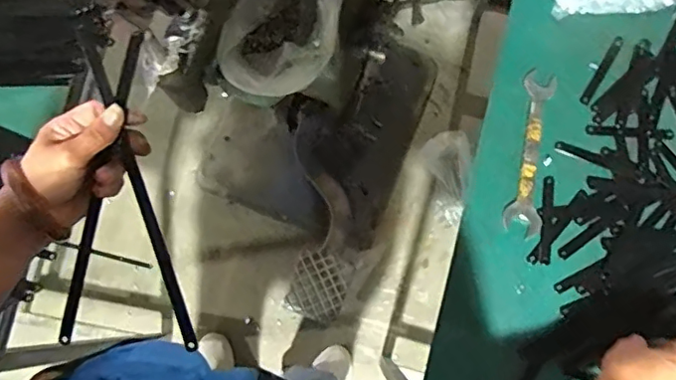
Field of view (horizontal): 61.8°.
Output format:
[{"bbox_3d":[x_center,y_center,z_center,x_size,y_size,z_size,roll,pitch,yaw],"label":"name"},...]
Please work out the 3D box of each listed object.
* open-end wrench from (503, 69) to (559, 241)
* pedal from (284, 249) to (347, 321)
[{"bbox_3d":[0.224,-0.044,0.654,0.040,0.004,0.194,10,78,3],"label":"open-end wrench"},{"bbox_3d":[-0.043,0.217,1.286,0.128,0.038,0.153,17,79,5],"label":"pedal"}]

